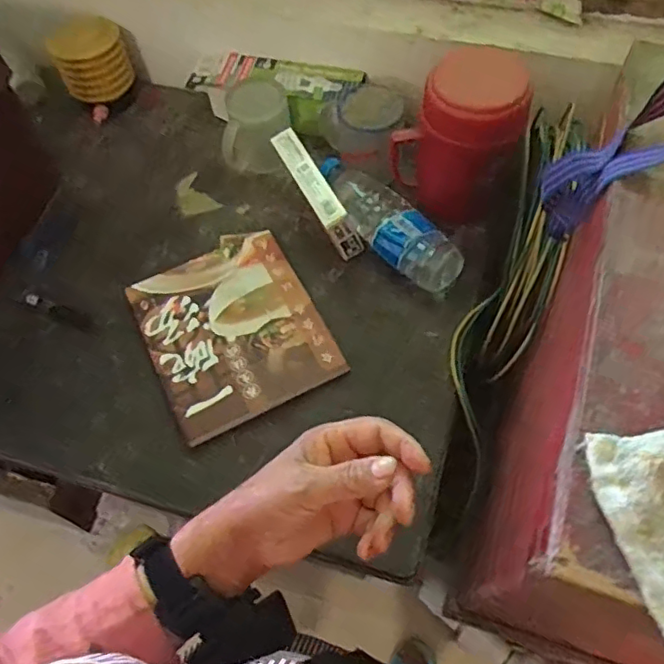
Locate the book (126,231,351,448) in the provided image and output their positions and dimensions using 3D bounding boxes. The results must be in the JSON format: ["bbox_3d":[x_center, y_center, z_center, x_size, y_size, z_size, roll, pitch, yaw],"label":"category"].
[{"bbox_3d":[-0.112,-0.007,0.661,0.187,0.018,0.216,-26,66,-10],"label":"book"}]

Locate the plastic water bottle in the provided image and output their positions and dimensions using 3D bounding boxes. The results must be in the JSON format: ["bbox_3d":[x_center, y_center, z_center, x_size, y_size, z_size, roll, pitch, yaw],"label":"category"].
[{"bbox_3d":[0.061,-0.134,0.697,0.078,0.054,0.215,-35,68,-14],"label":"plastic water bottle"}]

